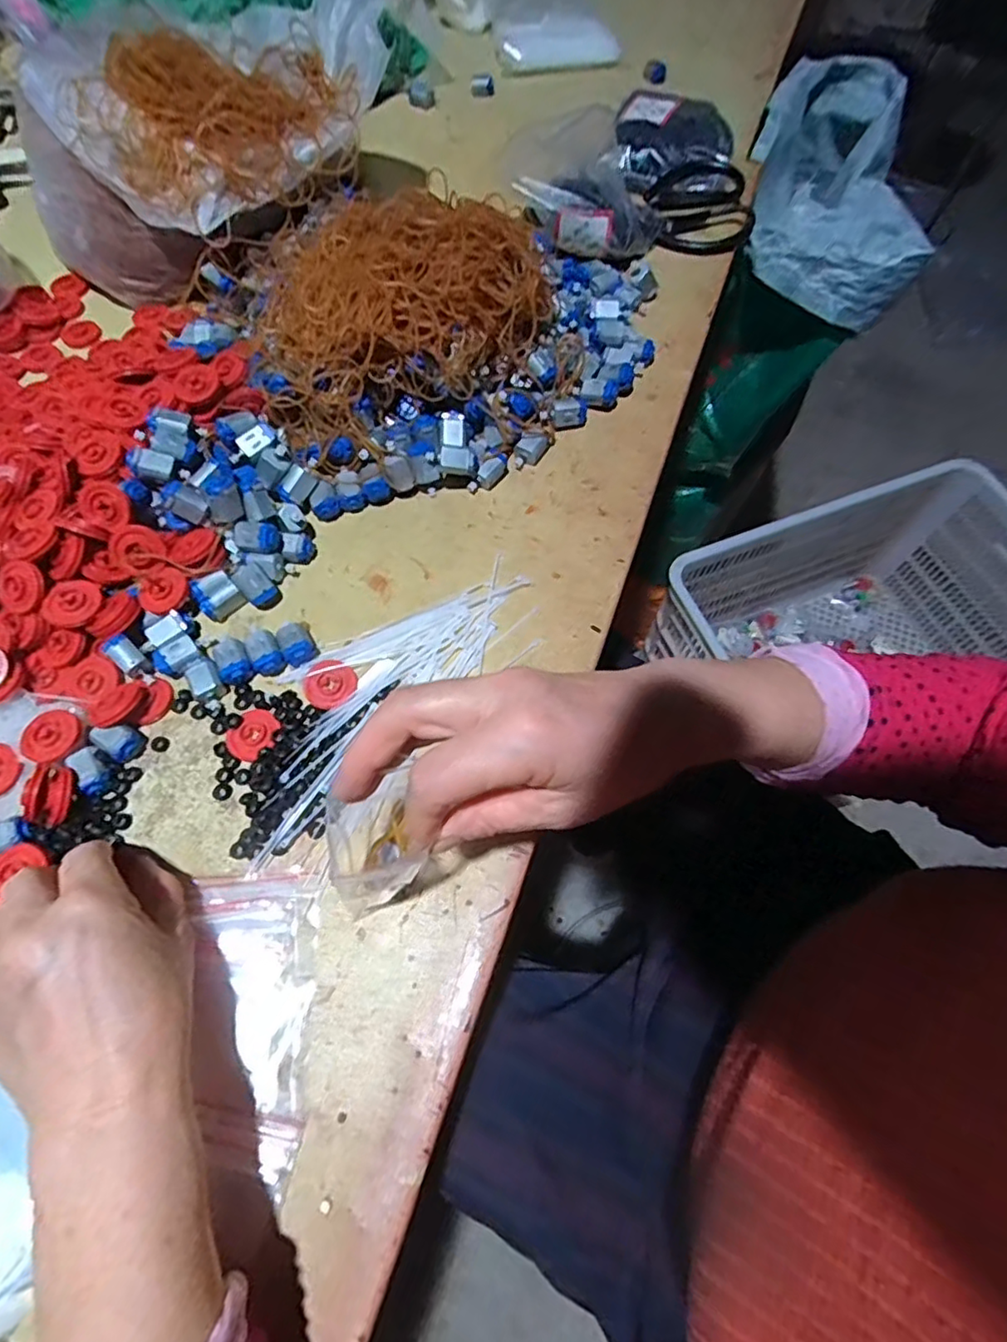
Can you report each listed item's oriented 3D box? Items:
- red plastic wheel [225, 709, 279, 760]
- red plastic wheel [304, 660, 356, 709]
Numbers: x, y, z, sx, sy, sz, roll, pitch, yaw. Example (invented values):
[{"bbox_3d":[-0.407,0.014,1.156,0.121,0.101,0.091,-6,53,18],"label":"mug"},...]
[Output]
[{"bbox_3d":[-0.153,0.040,0.372,0.030,0.006,0.032,0,66,-1],"label":"red plastic wheel"},{"bbox_3d":[-0.111,0.008,0.384,0.032,0.004,0.032,0,66,-1],"label":"red plastic wheel"}]

